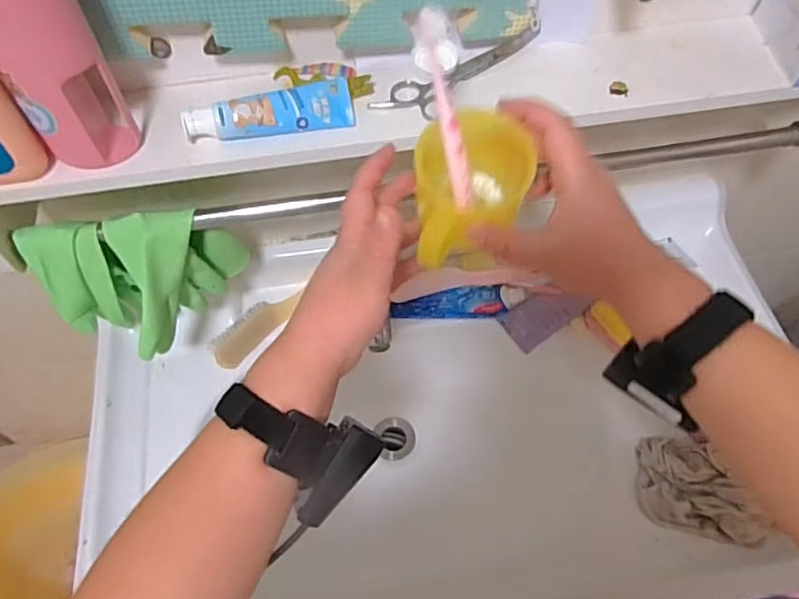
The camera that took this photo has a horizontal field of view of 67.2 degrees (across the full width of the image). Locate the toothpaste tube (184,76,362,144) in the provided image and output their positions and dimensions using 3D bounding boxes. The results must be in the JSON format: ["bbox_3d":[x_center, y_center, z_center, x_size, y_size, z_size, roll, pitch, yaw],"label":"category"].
[{"bbox_3d":[-0.103,-0.149,0.478,0.131,0.029,0.033,-14,60,-7],"label":"toothpaste tube"}]

